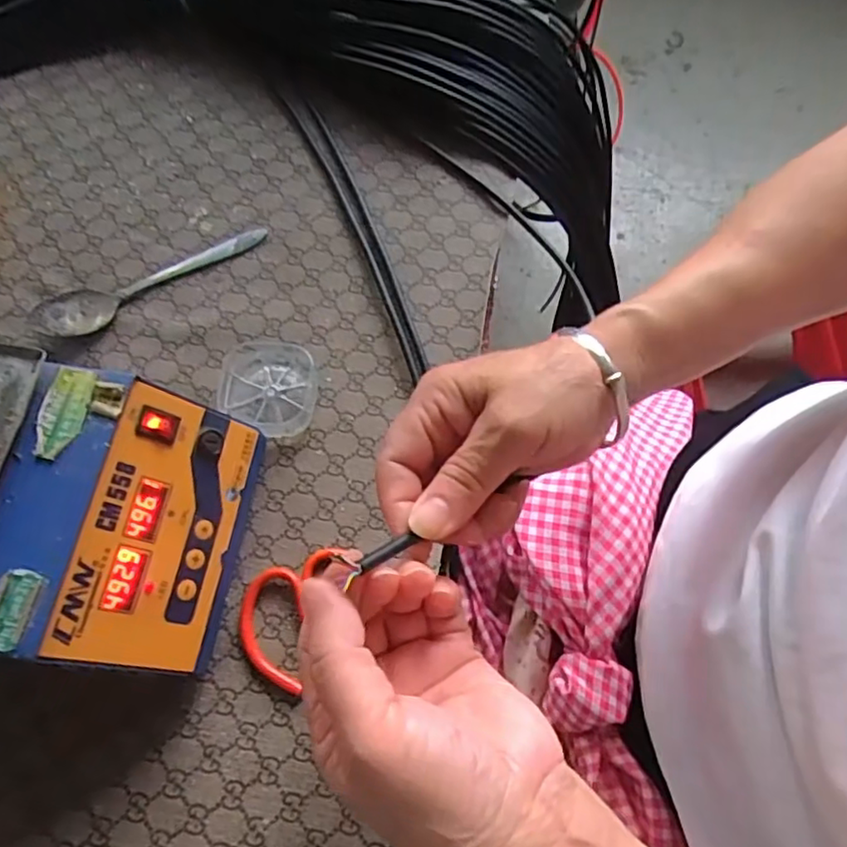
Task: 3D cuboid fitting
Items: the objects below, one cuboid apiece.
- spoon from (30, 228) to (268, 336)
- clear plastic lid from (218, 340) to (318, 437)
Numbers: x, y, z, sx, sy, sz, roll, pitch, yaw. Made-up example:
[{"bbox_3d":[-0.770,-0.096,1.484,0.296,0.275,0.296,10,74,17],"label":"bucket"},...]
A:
[{"bbox_3d":[-0.183,-0.095,0.426,0.161,0.008,0.037,-23,72,-7],"label":"spoon"},{"bbox_3d":[-0.101,-0.024,0.401,0.062,0.007,0.064,0,70,1],"label":"clear plastic lid"}]

